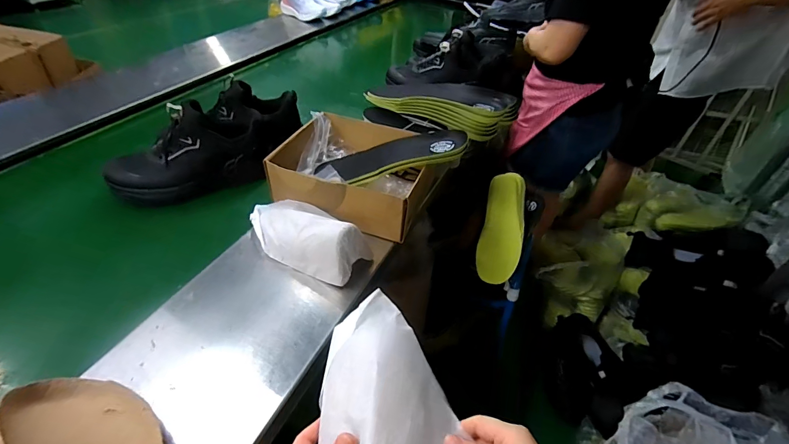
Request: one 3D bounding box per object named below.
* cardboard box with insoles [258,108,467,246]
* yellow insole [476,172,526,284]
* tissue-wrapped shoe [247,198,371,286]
[{"bbox_3d":[-0.042,-0.110,0.720,0.311,0.120,0.251,18,44,14],"label":"cardboard box with insoles"},{"bbox_3d":[0.282,0.005,0.980,0.099,0.036,0.314,12,68,8],"label":"yellow insole"},{"bbox_3d":[-0.142,0.009,0.612,0.207,0.091,0.105,21,45,17],"label":"tissue-wrapped shoe"}]

